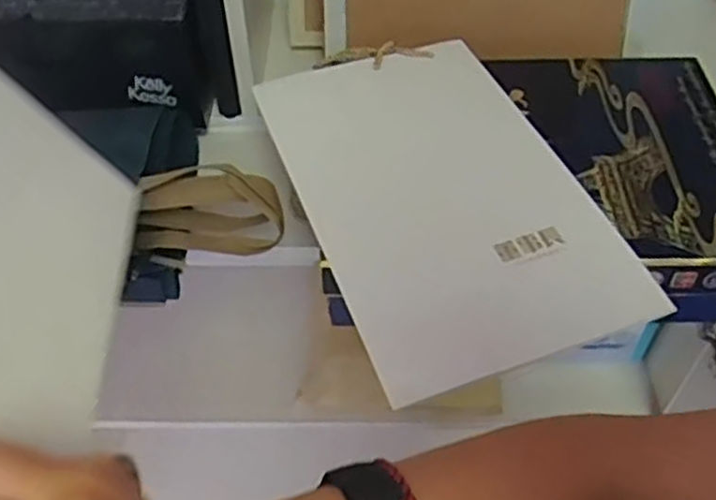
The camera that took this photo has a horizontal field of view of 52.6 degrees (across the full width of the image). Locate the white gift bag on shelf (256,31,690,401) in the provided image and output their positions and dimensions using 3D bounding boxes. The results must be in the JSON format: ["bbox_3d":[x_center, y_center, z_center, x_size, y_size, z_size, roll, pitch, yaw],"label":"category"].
[{"bbox_3d":[0.063,-0.064,0.611,0.221,0.019,0.363,-17,53,-13],"label":"white gift bag on shelf"}]

